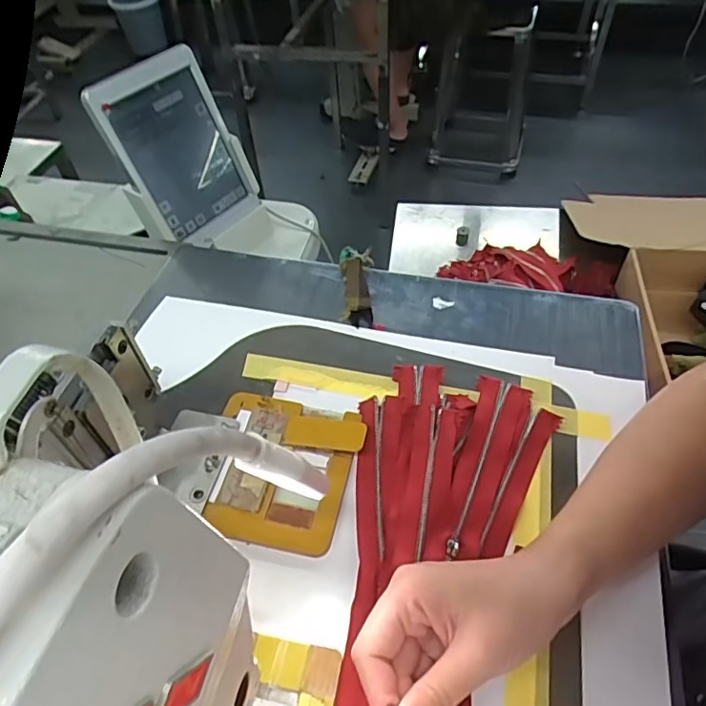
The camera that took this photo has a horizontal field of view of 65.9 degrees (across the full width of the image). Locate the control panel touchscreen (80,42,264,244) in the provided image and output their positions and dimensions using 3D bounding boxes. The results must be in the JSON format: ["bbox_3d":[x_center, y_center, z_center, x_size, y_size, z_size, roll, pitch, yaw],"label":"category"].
[{"bbox_3d":[-0.216,-0.255,0.683,0.021,0.204,0.155,14,49,39],"label":"control panel touchscreen"}]

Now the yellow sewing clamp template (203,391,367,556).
[{"bbox_3d":[-0.055,0.083,0.401,0.109,0.016,0.114,10,52,10],"label":"yellow sewing clamp template"}]

